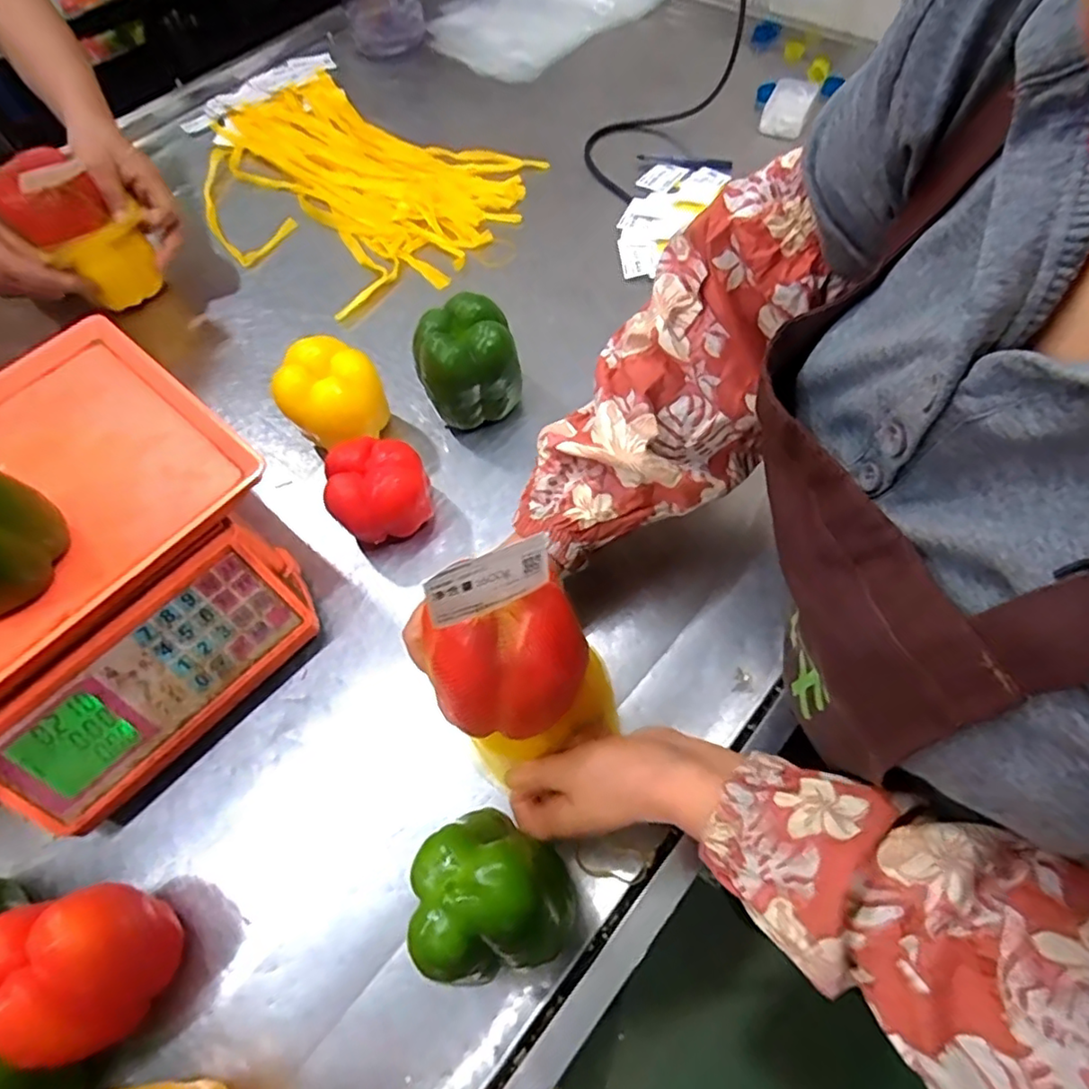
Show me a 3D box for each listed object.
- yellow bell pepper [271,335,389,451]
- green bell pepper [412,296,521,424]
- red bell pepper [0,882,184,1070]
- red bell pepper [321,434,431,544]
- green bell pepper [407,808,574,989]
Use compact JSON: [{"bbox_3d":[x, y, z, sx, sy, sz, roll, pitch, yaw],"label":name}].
[{"bbox_3d":[-0.185,-0.127,0.543,0.085,0.085,0.076,-30,64,-12],"label":"yellow bell pepper"},{"bbox_3d":[-0.068,-0.156,0.545,0.085,0.101,0.069,-16,62,-5],"label":"green bell pepper"},{"bbox_3d":[-0.259,0.243,0.350,0.073,0.087,0.078,-1,62,3],"label":"red bell pepper"},{"bbox_3d":[-0.135,-0.040,0.504,0.079,0.069,0.070,-23,63,-9],"label":"red bell pepper"},{"bbox_3d":[-0.028,0.183,0.326,0.076,0.081,0.076,-1,62,3],"label":"green bell pepper"}]

